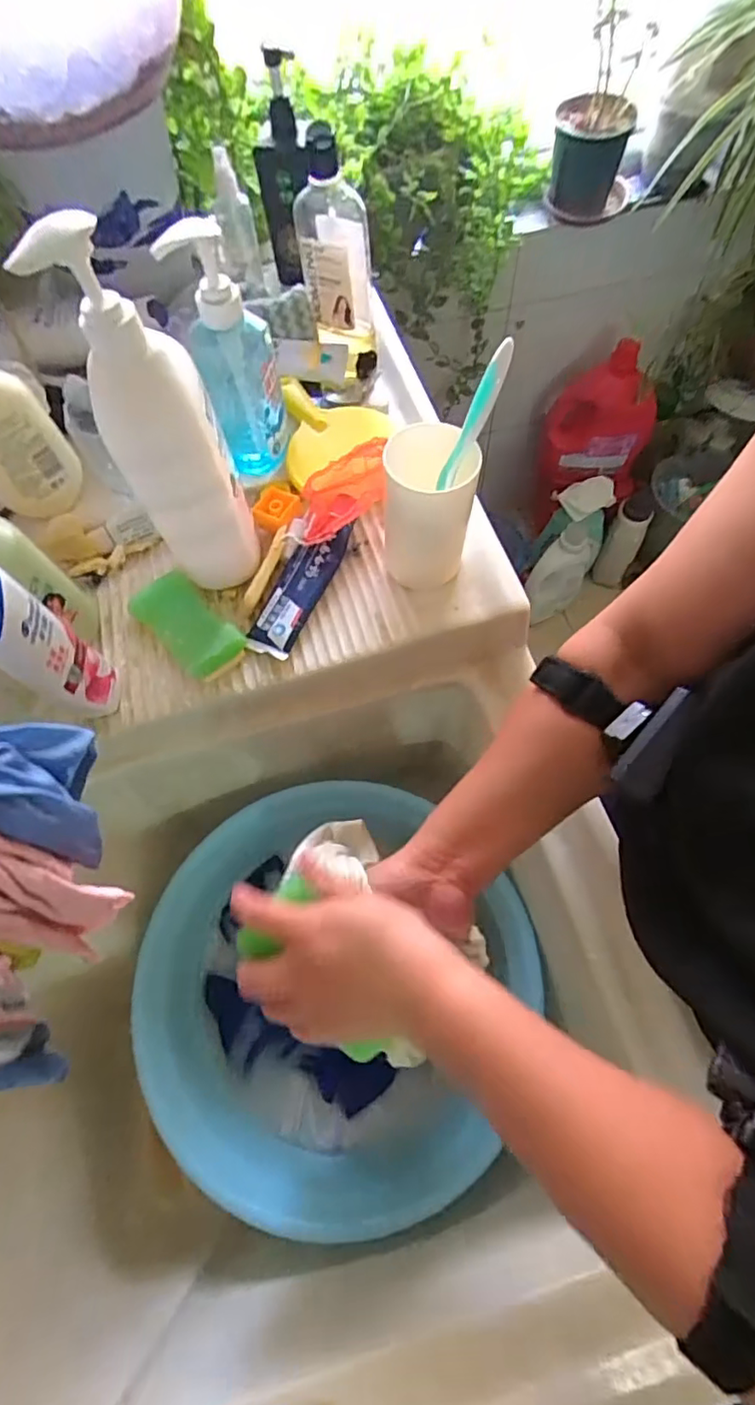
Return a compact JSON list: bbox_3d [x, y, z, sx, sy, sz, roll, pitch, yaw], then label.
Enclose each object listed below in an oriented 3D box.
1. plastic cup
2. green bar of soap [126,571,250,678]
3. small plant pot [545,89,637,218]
[{"bbox_3d":[0.039,-0.149,0.457,0.067,0.119,0.062,-3,63,1],"label":"plastic cup"},{"bbox_3d":[-0.162,-0.066,0.491,0.053,0.023,0.107,-40,69,-16],"label":"green bar of soap"},{"bbox_3d":[0.404,-1.047,1.104,0.135,0.149,0.138,10,64,8],"label":"small plant pot"}]

